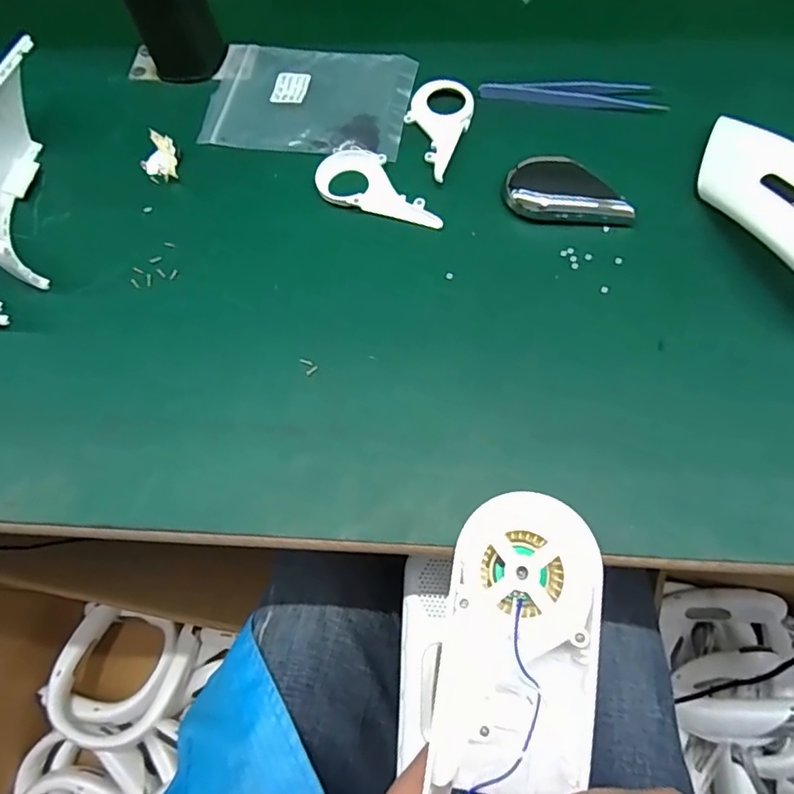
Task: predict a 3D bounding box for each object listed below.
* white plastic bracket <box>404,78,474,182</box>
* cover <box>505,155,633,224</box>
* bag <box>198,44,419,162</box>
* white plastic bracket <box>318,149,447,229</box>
[{"bbox_3d":[0.025,-0.192,0.383,0.046,0.005,0.086,20,70,11],"label":"white plastic bracket"},{"bbox_3d":[0.113,-0.134,0.353,0.080,0.015,0.039,13,69,8],"label":"cover"},{"bbox_3d":[-0.066,-0.223,0.403,0.149,0.008,0.099,9,70,8],"label":"bag"},{"bbox_3d":[-0.010,-0.144,0.367,0.091,0.007,0.048,15,69,9],"label":"white plastic bracket"}]

